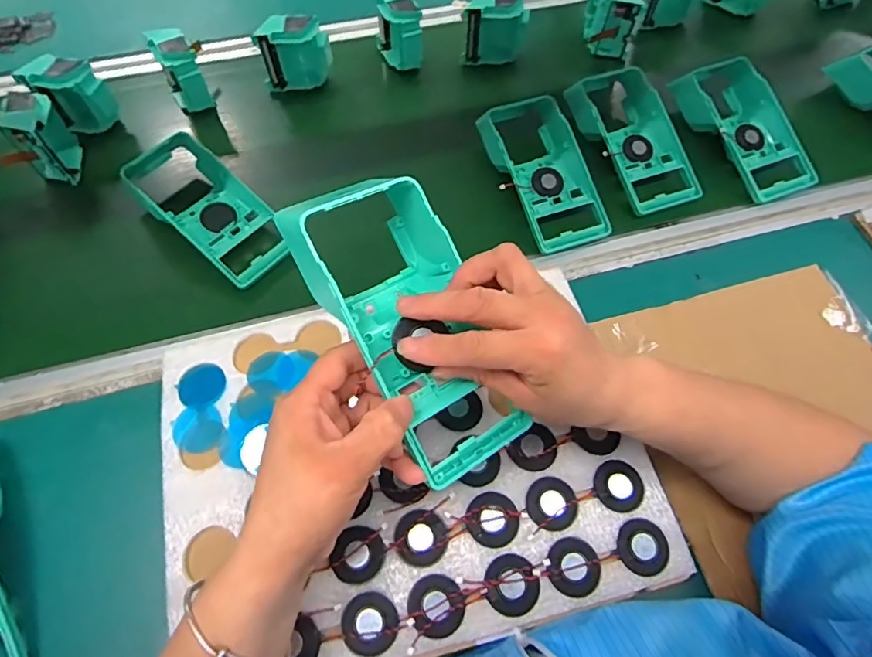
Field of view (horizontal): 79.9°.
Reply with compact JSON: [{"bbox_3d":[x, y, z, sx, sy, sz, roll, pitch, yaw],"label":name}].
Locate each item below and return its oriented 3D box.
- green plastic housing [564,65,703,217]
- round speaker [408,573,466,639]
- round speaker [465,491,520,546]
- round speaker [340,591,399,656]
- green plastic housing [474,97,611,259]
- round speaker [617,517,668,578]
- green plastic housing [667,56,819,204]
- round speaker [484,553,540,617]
[{"bbox_3d":[0.220,-0.219,0.582,0.092,0.045,0.189,-17,63,-10],"label":"green plastic housing"},{"bbox_3d":[0.000,0.170,0.320,0.033,0.004,0.034,1,63,-1],"label":"round speaker"},{"bbox_3d":[0.037,0.125,0.340,0.033,0.004,0.033,1,63,-1],"label":"round speaker"},{"bbox_3d":[-0.040,0.179,0.316,0.033,0.004,0.033,1,63,-1],"label":"round speaker"},{"bbox_3d":[0.116,-0.174,0.556,0.090,0.038,0.185,-16,62,-9],"label":"green plastic housing"},{"bbox_3d":[0.135,0.142,0.339,0.033,0.004,0.034,1,63,-1],"label":"round speaker"},{"bbox_3d":[0.351,-0.231,0.592,0.094,0.045,0.187,-25,64,-14],"label":"green plastic housing"},{"bbox_3d":[0.047,0.160,0.325,0.032,0.004,0.033,1,63,-1],"label":"round speaker"}]

